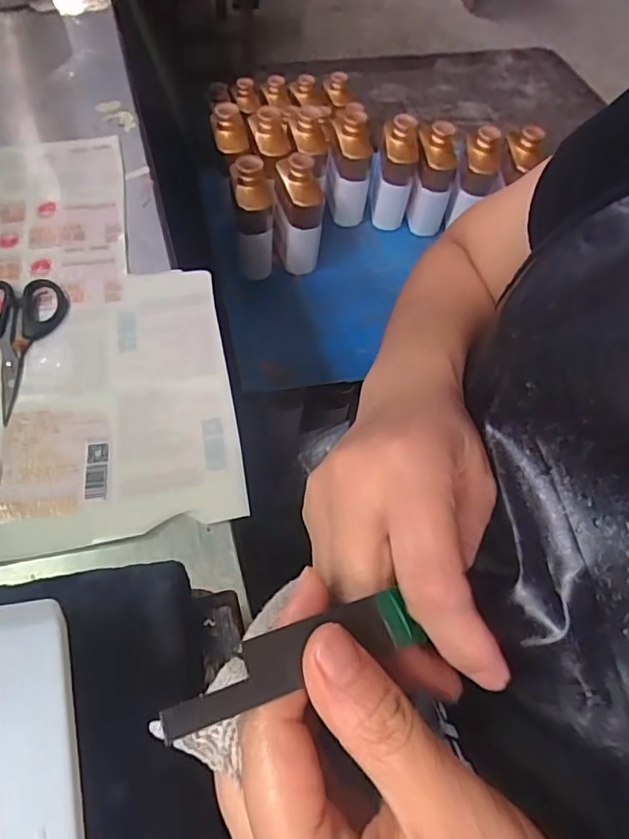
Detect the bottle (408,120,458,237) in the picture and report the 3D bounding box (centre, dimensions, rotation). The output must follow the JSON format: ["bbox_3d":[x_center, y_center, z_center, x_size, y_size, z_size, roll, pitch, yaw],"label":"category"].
[{"bbox_3d":[0.199,-0.408,0.952,0.065,0.168,0.072,8,57,-2],"label":"bottle"}]

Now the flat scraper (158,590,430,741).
[{"bbox_3d":[-0.004,0.064,0.152,0.076,0.004,0.017,-12,58,-31],"label":"flat scraper"}]

